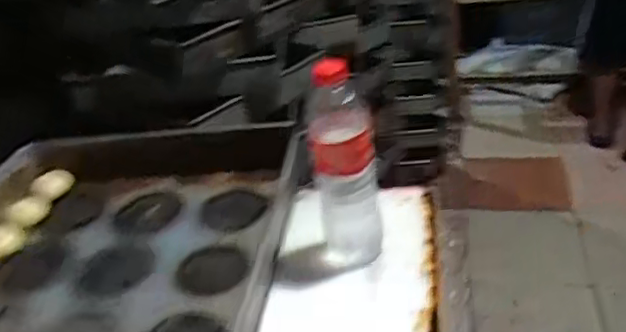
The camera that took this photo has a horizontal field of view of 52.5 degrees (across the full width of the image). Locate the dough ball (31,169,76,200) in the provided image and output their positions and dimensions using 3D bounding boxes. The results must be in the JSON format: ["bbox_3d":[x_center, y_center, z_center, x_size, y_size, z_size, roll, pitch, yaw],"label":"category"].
[{"bbox_3d":[-0.370,0.028,0.909,0.057,0.036,0.030,-17,31,-15],"label":"dough ball"}]

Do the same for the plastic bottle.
[{"bbox_3d":[0.034,0.001,0.665,0.065,0.217,0.054,-5,30,6],"label":"plastic bottle"}]

